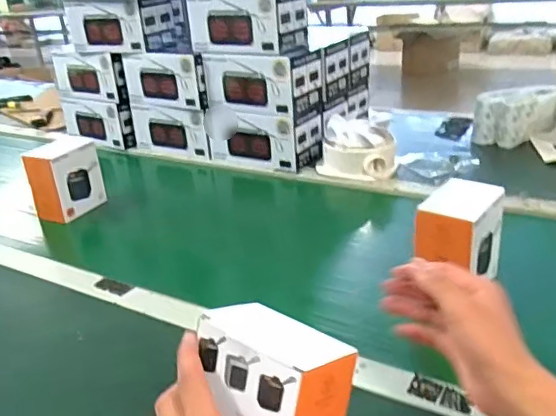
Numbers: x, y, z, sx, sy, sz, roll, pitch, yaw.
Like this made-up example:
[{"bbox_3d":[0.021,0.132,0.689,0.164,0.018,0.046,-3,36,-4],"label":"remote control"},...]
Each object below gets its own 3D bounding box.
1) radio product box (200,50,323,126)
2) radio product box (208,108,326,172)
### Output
[{"bbox_3d":[-0.028,-0.229,1.010,0.191,0.107,0.100,9,28,29],"label":"radio product box"},{"bbox_3d":[-0.020,-0.139,1.047,0.203,0.096,0.095,9,28,29],"label":"radio product box"}]

